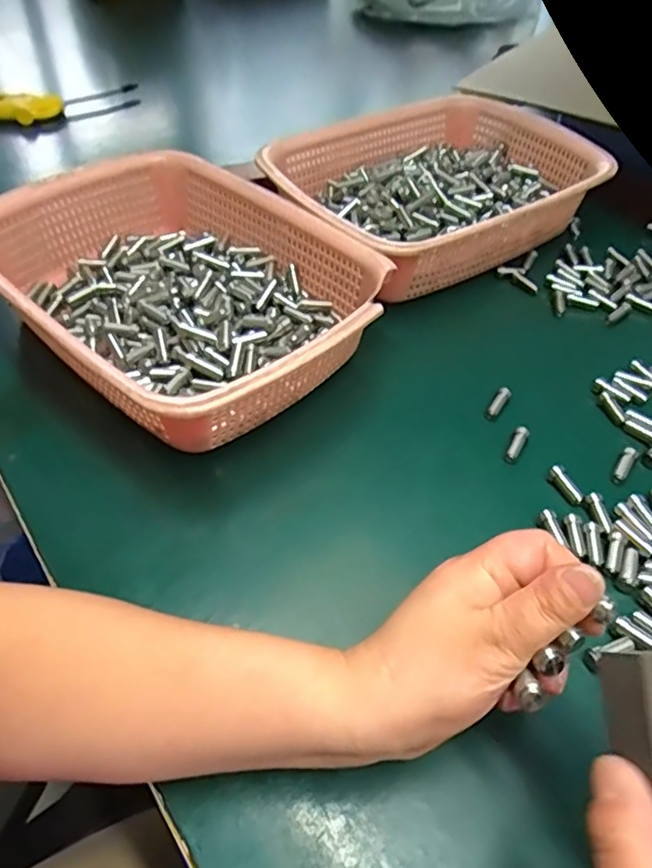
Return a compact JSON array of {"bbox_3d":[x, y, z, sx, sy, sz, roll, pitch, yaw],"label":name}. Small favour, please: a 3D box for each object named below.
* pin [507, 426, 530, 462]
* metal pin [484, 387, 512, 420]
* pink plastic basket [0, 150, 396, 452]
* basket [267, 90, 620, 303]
[{"bbox_3d":[0.131,0.006,0.410,0.009,0.007,0.030,23,52,18],"label":"pin"},{"bbox_3d":[0.123,-0.022,0.432,0.009,0.009,0.027,28,54,22],"label":"metal pin"},{"bbox_3d":[-0.110,-0.108,0.454,0.284,0.075,0.215,35,56,26],"label":"pink plastic basket"},{"bbox_3d":[0.098,-0.231,0.573,0.291,0.068,0.212,-28,55,-24],"label":"basket"}]

